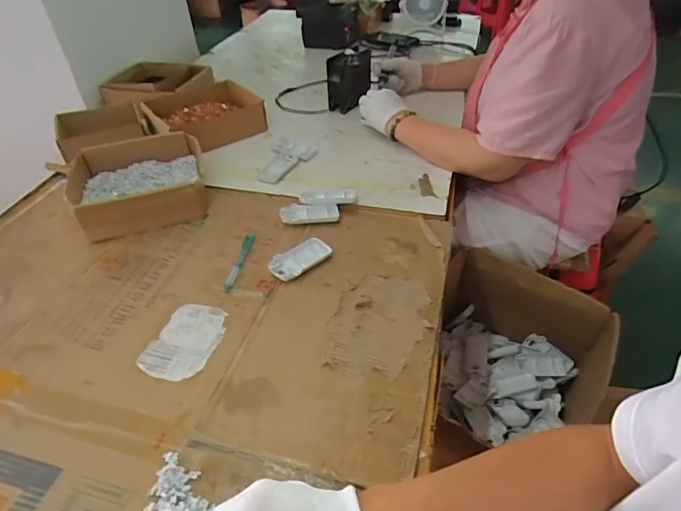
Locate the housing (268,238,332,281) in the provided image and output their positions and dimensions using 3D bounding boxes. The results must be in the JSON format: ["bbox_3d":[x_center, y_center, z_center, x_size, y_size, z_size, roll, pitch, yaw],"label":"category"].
[{"bbox_3d":[-0.059,0.004,0.701,0.046,0.018,0.097,34,54,31],"label":"housing"}]

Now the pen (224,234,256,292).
[{"bbox_3d":[-0.153,0.006,0.710,0.014,0.008,0.127,6,44,7],"label":"pen"}]

